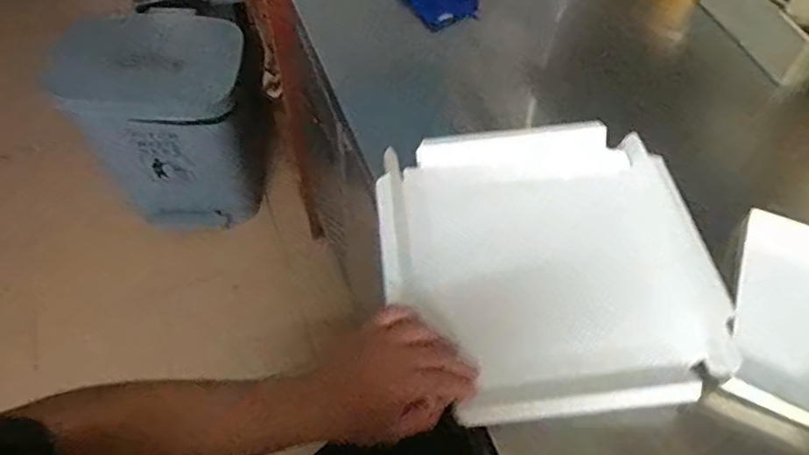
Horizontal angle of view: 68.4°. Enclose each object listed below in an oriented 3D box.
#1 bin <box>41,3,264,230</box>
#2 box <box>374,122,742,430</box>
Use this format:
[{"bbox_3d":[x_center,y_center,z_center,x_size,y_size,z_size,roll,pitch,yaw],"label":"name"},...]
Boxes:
[{"bbox_3d":[-0.555,-0.250,1.470,0.410,0.446,0.316,-13,56,-10],"label":"bin"},{"bbox_3d":[0.143,0.027,0.619,0.319,0.039,0.328,-4,55,-4],"label":"box"}]

